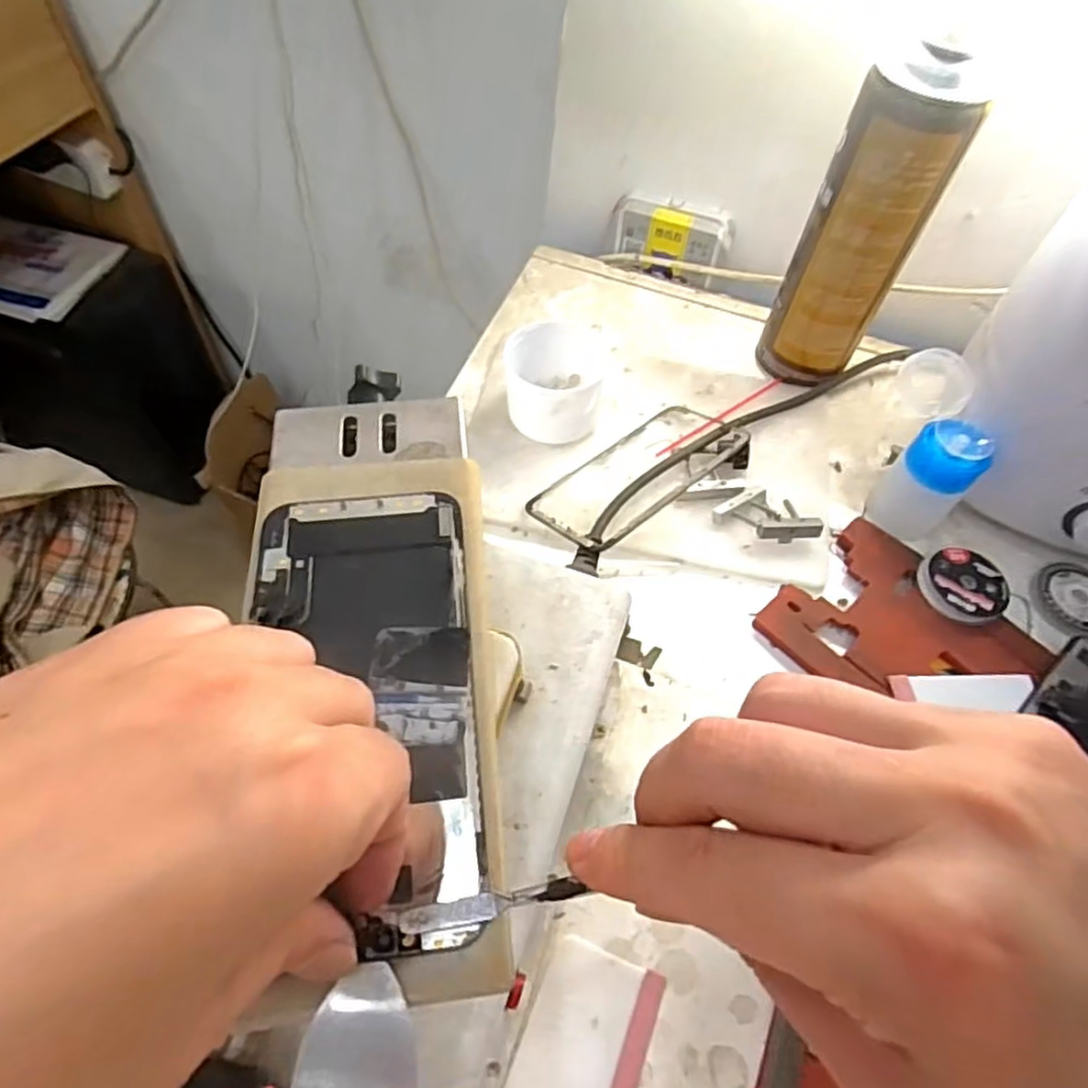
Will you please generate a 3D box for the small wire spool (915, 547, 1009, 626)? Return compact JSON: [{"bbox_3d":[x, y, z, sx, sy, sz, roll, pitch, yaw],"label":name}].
[{"bbox_3d":[0.249,0.024,0.411,0.054,0.011,0.049,-3,58,-5],"label":"small wire spool"}]

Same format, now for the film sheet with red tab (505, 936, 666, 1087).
[{"bbox_3d":[0.016,0.214,0.290,0.049,0.004,0.079,21,59,9],"label":"film sheet with red tab"}]

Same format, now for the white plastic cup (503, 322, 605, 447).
[{"bbox_3d":[0.010,-0.108,0.459,0.068,0.041,0.075,-2,58,-5],"label":"white plastic cup"}]

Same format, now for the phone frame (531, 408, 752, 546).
[{"bbox_3d":[0.062,-0.046,0.439,0.150,0.013,0.073,-34,46,-24],"label":"phone frame"}]

